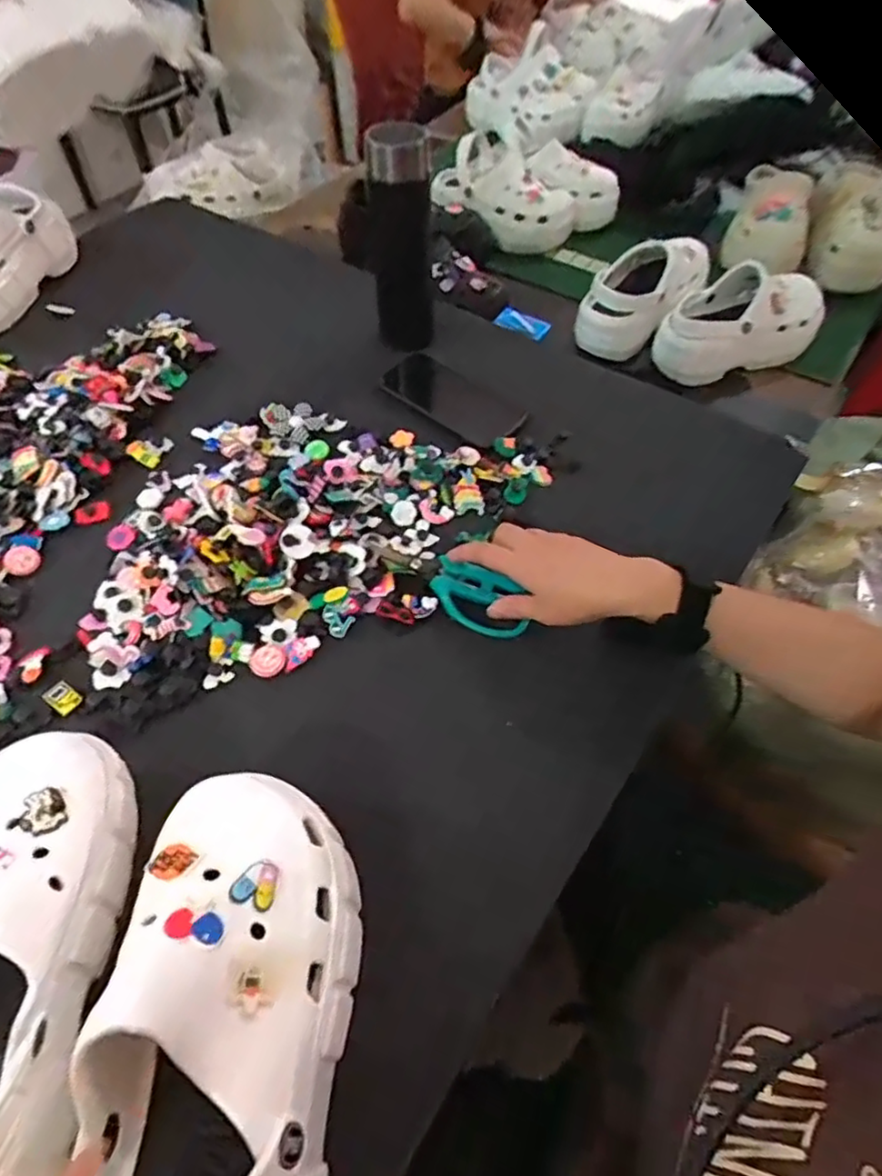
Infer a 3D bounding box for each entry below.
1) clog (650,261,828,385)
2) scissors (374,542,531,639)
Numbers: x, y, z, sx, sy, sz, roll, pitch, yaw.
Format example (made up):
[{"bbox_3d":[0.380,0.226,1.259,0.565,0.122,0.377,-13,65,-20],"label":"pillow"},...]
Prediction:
[{"bbox_3d":[0.404,-0.353,0.842,0.237,0.103,0.097,-21,57,-14],"label":"clog"},{"bbox_3d":[0.009,-0.005,0.527,0.144,0.014,0.051,33,60,16],"label":"scissors"}]

